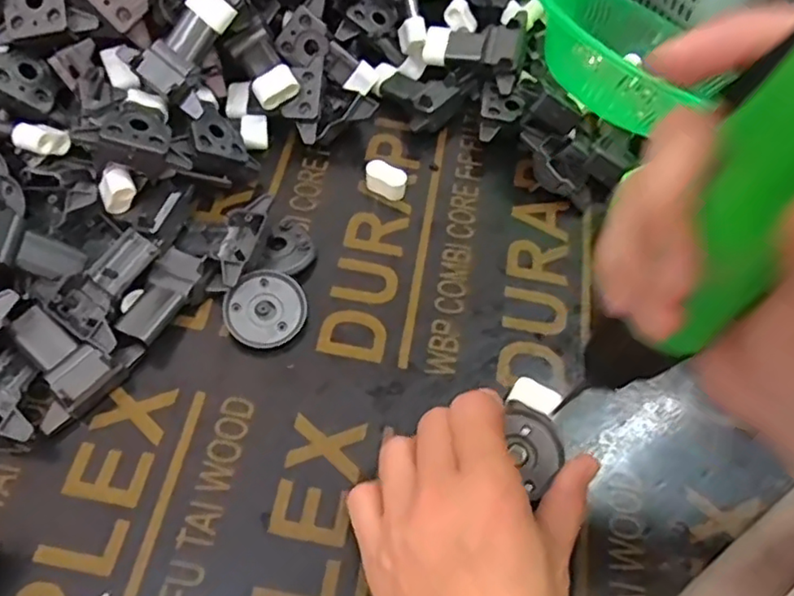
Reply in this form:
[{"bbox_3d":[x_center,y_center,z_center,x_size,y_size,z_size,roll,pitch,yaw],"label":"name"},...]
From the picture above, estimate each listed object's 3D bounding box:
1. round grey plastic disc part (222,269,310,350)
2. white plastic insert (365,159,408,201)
[{"bbox_3d":[-0.072,0.007,0.344,0.042,0.010,0.042,4,68,-11],"label":"round grey plastic disc part"},{"bbox_3d":[-0.007,-0.073,0.391,0.026,0.018,0.012,22,58,10],"label":"white plastic insert"}]

